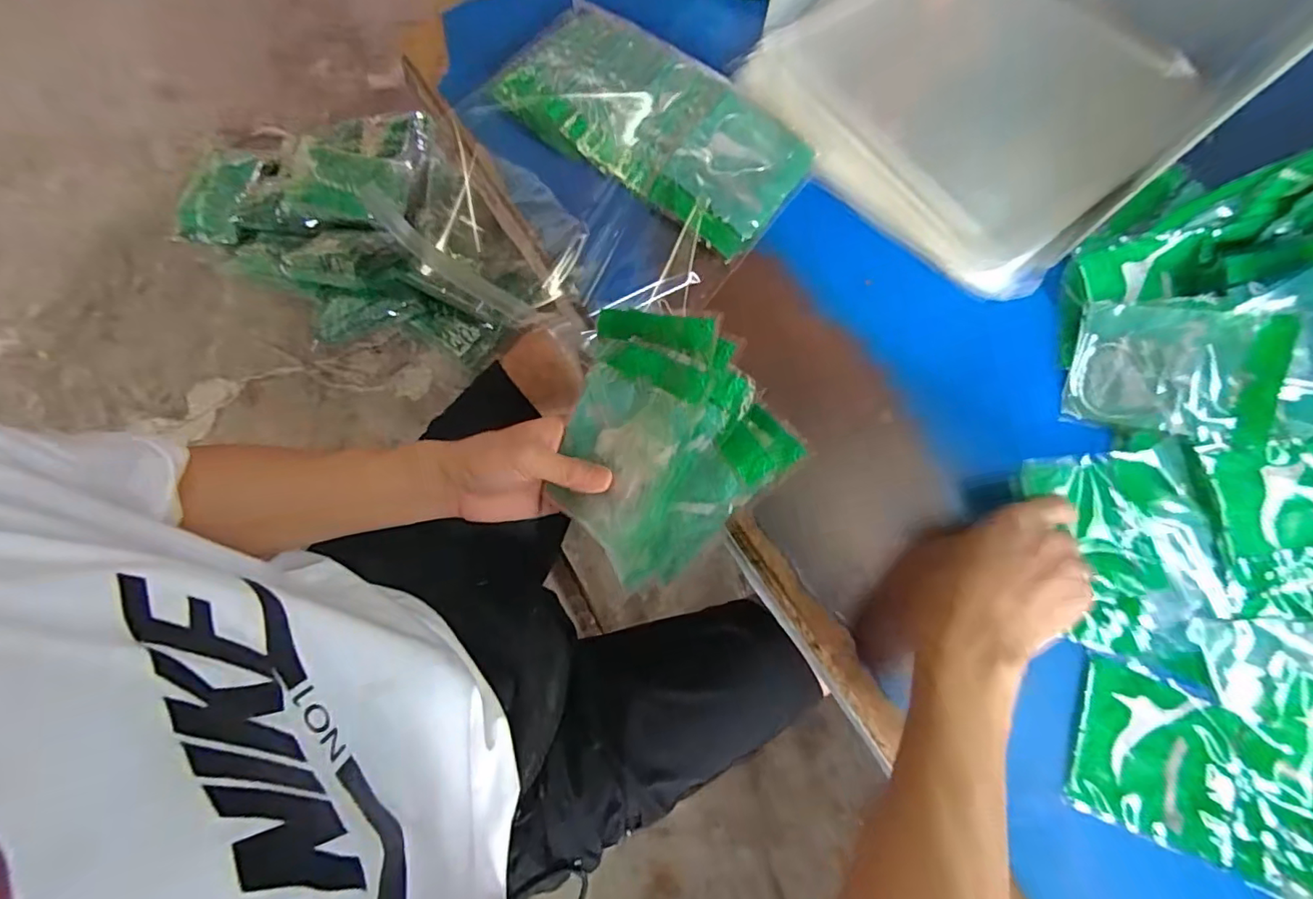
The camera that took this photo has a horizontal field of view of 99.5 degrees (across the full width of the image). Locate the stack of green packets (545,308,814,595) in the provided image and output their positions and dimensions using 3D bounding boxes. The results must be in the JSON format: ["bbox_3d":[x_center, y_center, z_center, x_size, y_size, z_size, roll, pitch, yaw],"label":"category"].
[{"bbox_3d":[-0.005,-0.010,0.384,0.165,0.030,0.173,-45,65,19],"label":"stack of green packets"}]

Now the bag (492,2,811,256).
[{"bbox_3d":[-0.001,-0.307,0.518,0.281,0.031,0.140,39,76,10],"label":"bag"}]

